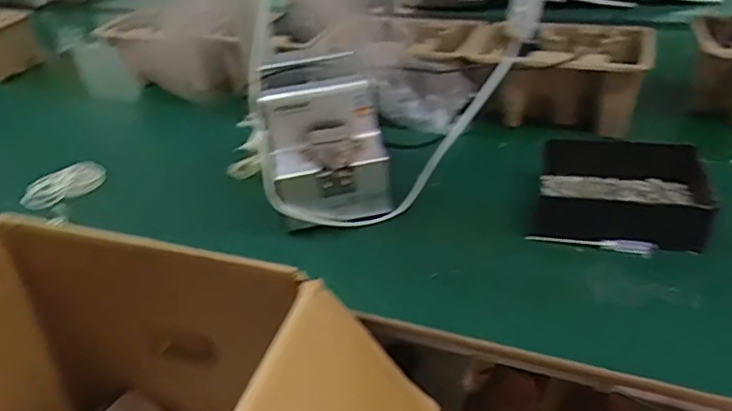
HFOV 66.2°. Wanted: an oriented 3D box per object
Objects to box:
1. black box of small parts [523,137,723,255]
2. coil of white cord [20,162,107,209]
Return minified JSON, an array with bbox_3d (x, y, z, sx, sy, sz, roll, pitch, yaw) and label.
[{"bbox_3d":[0.275,-0.016,0.606,0.168,0.062,0.132,9,39,21],"label":"black box of small parts"},{"bbox_3d":[-0.411,-0.029,0.766,0.104,0.016,0.074,-19,37,-17],"label":"coil of white cord"}]

